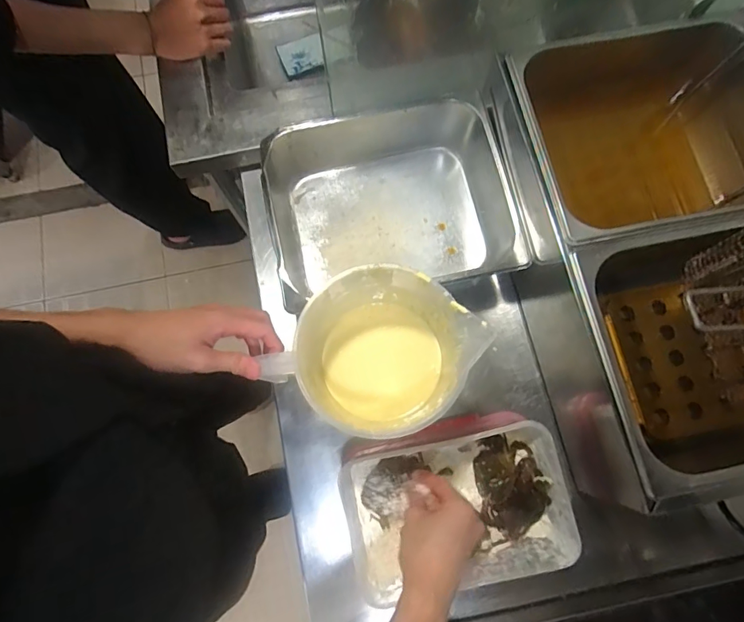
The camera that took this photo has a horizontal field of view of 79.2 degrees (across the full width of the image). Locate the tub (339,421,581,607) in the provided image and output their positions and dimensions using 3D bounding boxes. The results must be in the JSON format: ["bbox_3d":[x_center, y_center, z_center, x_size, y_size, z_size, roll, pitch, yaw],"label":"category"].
[{"bbox_3d":[0.099,0.238,0.546,0.257,0.072,0.159,-12,77,-2],"label":"tub"}]

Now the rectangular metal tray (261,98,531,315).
[{"bbox_3d":[0.022,-0.147,0.644,0.324,0.099,0.264,-10,77,-2],"label":"rectangular metal tray"}]

